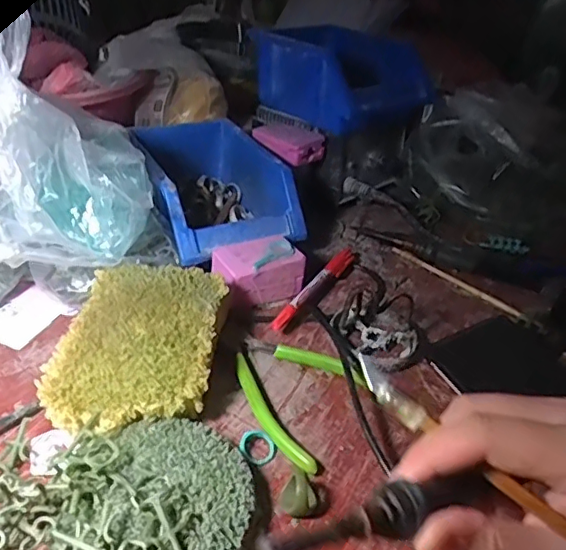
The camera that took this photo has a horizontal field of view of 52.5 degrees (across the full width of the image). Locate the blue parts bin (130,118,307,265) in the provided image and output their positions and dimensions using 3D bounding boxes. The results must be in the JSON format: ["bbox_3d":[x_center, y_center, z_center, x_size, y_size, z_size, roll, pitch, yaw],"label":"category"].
[{"bbox_3d":[-0.068,-0.085,0.556,0.128,0.068,0.194,-9,38,-21],"label":"blue parts bin"}]

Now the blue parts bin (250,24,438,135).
[{"bbox_3d":[0.066,-0.210,0.634,0.131,0.091,0.174,-17,41,-30],"label":"blue parts bin"}]

